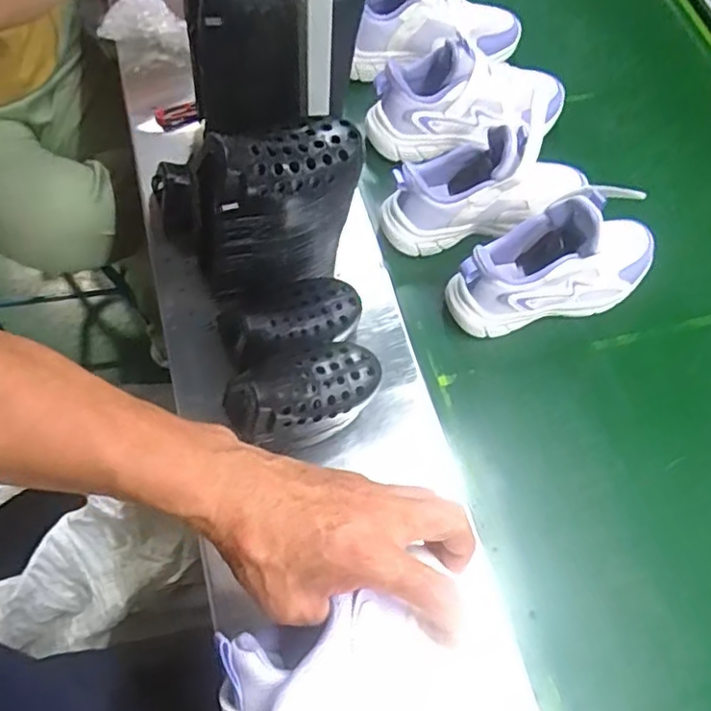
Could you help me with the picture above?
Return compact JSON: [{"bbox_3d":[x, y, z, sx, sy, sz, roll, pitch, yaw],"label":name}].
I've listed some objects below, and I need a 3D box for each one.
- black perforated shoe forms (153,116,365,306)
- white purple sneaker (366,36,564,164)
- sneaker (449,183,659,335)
[{"bbox_3d":[-0.076,-0.121,0.564,0.172,0.187,0.061,-20,67,-11],"label":"black perforated shoe forms"},{"bbox_3d":[0.135,-0.301,0.745,0.250,0.125,0.084,-9,65,-6],"label":"white purple sneaker"},{"bbox_3d":[0.209,-0.100,0.634,0.224,0.156,0.080,-14,66,-8],"label":"sneaker"}]

